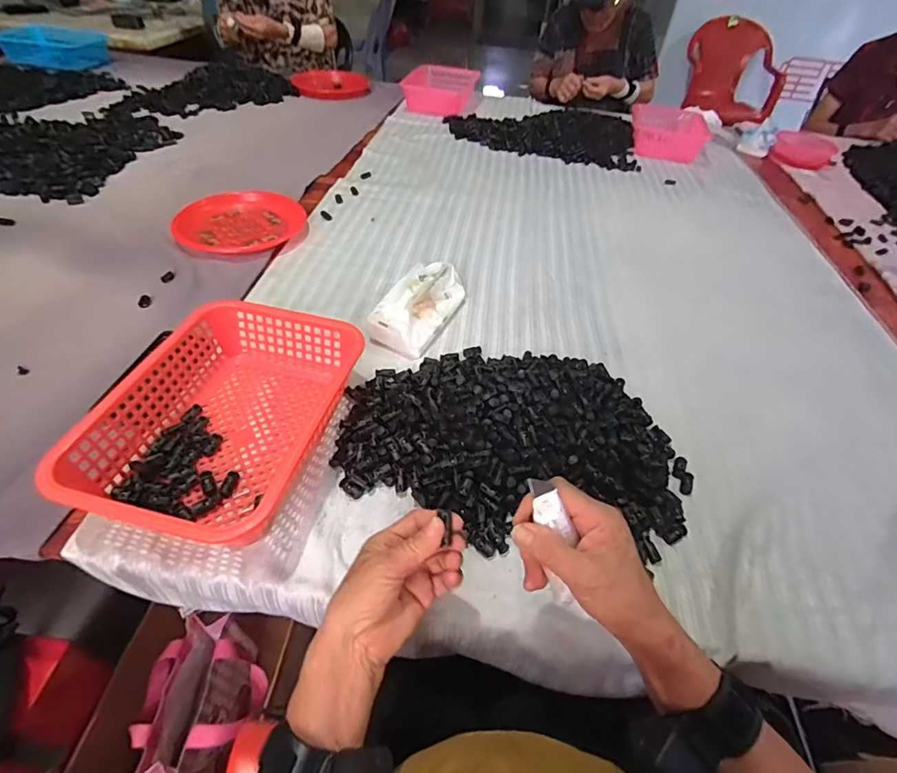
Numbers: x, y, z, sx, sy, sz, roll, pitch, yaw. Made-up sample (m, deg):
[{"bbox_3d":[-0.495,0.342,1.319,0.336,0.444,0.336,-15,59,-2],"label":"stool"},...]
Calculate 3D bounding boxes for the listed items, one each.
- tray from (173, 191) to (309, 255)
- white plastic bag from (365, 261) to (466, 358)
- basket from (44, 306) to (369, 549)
[{"bbox_3d":[-0.392,-0.301,0.887,0.217,0.033,0.217,4,48,-2],"label":"tray"},{"bbox_3d":[-0.045,-0.124,0.716,0.090,0.069,0.170,21,49,13],"label":"white plastic bag"},{"bbox_3d":[-0.243,0.034,0.537,0.215,0.083,0.294,14,48,7],"label":"basket"}]

